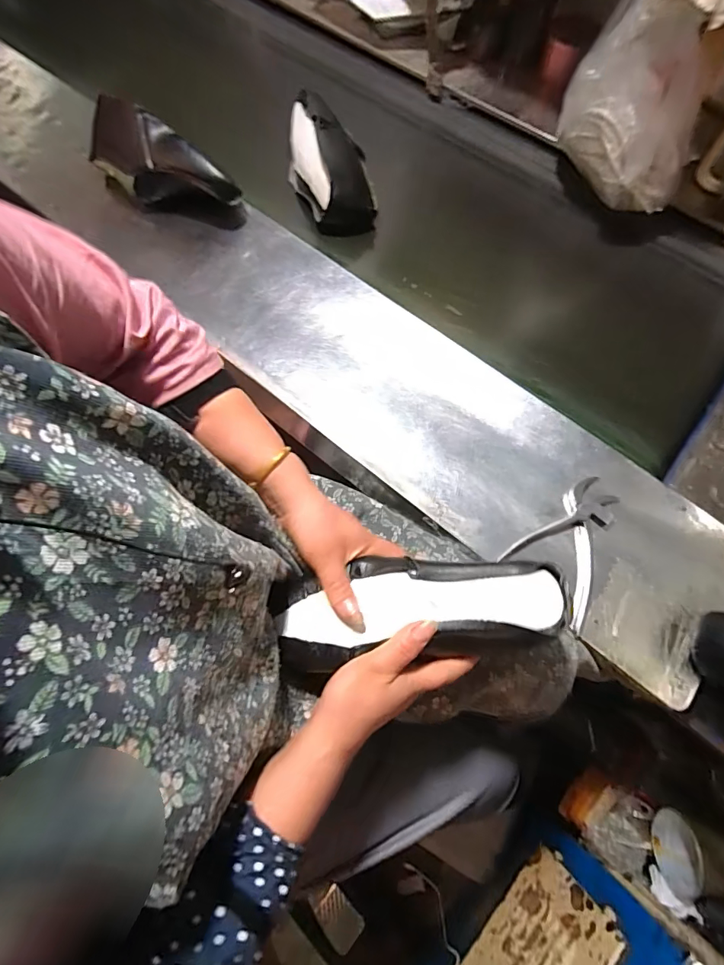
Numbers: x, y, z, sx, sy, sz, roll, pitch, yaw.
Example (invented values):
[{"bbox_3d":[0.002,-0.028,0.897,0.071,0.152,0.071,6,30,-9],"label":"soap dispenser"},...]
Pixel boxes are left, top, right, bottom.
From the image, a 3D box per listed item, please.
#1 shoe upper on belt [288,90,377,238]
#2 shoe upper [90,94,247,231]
[{"bbox_3d":[-0.058,-0.535,0.759,0.118,0.089,0.253,-20,72,-7],"label":"shoe upper on belt"},{"bbox_3d":[-0.301,-0.466,0.671,0.264,0.107,0.079,31,73,10],"label":"shoe upper"}]

